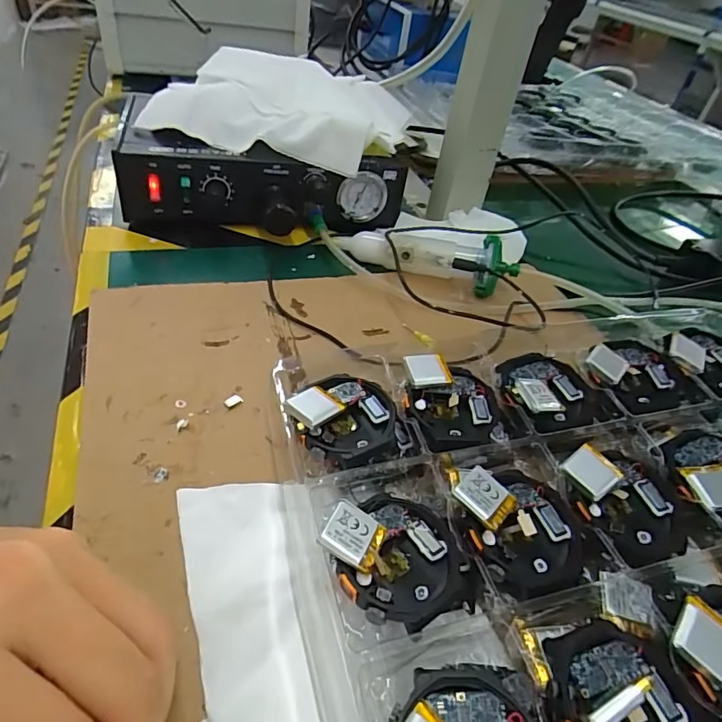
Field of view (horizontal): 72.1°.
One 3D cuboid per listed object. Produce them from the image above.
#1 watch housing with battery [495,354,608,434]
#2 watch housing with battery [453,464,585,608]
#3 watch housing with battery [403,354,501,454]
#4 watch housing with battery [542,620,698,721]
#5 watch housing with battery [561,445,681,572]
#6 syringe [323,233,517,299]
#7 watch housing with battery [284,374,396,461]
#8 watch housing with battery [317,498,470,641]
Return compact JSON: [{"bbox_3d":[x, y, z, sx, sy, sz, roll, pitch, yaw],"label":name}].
[{"bbox_3d":[0.106,0.014,0.276,0.056,0.016,0.051,5,42,-5],"label":"watch housing with battery"},{"bbox_3d":[0.069,0.071,0.215,0.051,0.019,0.051,5,42,-5],"label":"watch housing with battery"},{"bbox_3d":[0.047,0.022,0.266,0.049,0.021,0.052,5,42,-5],"label":"watch housing with battery"},{"bbox_3d":[0.090,0.112,0.163,0.049,0.032,0.051,5,42,-5],"label":"watch housing with battery"},{"bbox_3d":[0.125,0.065,0.229,0.050,0.017,0.052,5,42,-5],"label":"watch housing with battery"},{"bbox_3d":[0.048,-0.087,0.401,0.150,0.029,0.037,13,42,4],"label":"syringe"},{"bbox_3d":[-0.008,0.028,0.244,0.046,0.015,0.047,44,44,16],"label":"watch housing with battery"},{"bbox_3d":[0.015,0.078,0.199,0.051,0.012,0.053,17,43,-16],"label":"watch housing with battery"}]

